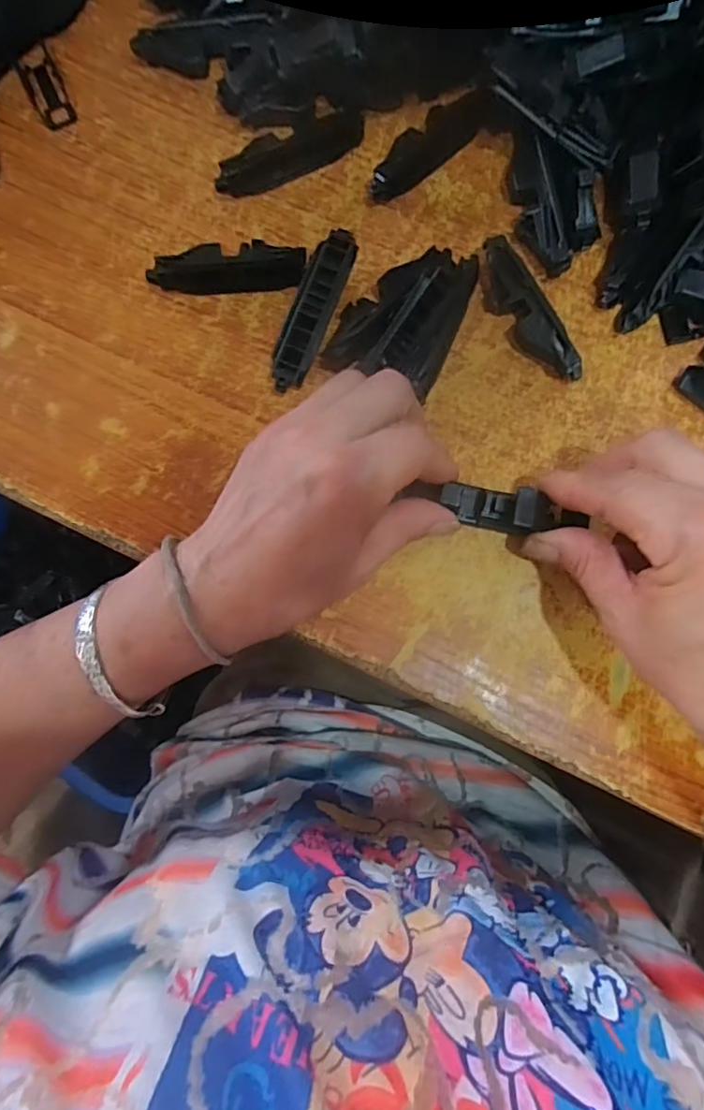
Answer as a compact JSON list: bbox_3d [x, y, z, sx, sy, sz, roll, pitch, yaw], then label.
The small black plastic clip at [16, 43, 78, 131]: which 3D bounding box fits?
[{"bbox_3d":[-0.166,-0.255,0.298,0.019,0.006,0.046,-27,85,-2],"label":"small black plastic clip"}]

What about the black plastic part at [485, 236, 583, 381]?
[{"bbox_3d":[0.087,-0.121,0.276,0.017,0.020,0.079,-28,85,-2],"label":"black plastic part"}]

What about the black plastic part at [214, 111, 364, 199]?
[{"bbox_3d":[-0.032,-0.211,0.289,0.082,0.015,0.018,-23,84,-2],"label":"black plastic part"}]

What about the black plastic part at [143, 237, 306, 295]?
[{"bbox_3d":[-0.063,-0.148,0.283,0.077,0.015,0.026,-1,84,1],"label":"black plastic part"}]

